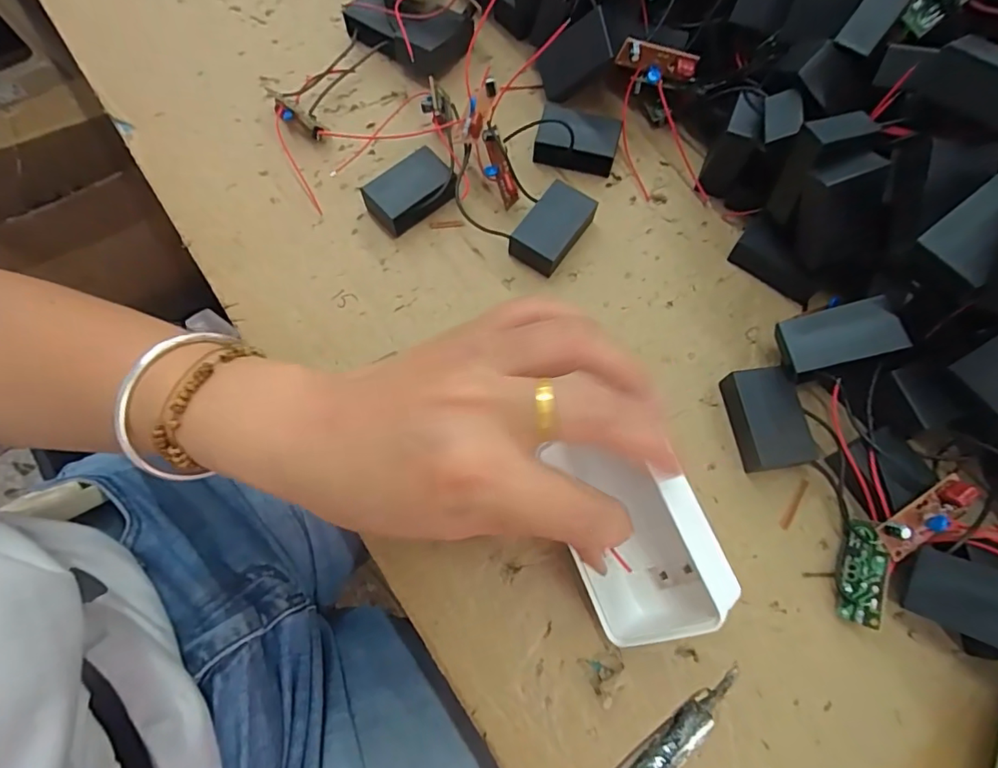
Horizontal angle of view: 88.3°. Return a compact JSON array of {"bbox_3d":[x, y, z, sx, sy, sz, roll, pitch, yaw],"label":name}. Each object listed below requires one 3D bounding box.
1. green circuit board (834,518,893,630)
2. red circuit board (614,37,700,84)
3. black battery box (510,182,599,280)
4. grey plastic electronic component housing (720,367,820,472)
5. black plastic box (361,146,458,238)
[{"bbox_3d":[0.160,0.083,0.227,0.007,0.018,0.043,24,71,-36],"label":"green circuit board"},{"bbox_3d":[0.090,-0.179,0.289,0.048,0.018,0.009,4,69,-16],"label":"red circuit board"},{"bbox_3d":[0.029,-0.084,0.286,0.030,0.019,0.050,37,74,12],"label":"black battery box"},{"bbox_3d":[0.131,0.017,0.252,0.031,0.015,0.048,-11,71,-4],"label":"grey plastic electronic component housing"},{"bbox_3d":[-0.052,-0.108,0.294,0.051,0.017,0.031,-42,76,-14],"label":"black plastic box"}]

